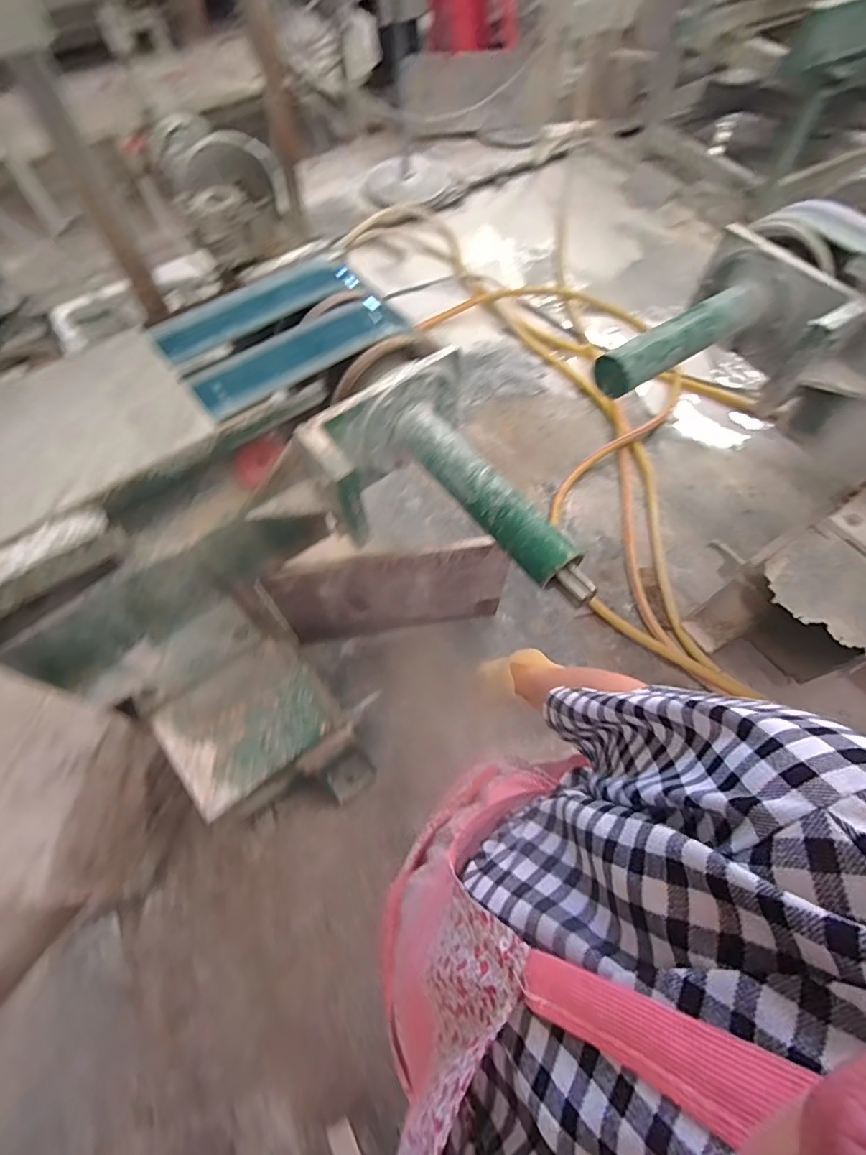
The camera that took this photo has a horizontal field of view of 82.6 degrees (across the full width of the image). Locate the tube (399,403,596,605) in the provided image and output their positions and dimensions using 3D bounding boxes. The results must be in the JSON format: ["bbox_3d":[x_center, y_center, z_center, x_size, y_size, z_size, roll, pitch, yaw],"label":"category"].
[{"bbox_3d":[0.092,-0.132,0.839,0.081,0.057,0.456,-32,66,-14],"label":"tube"}]

